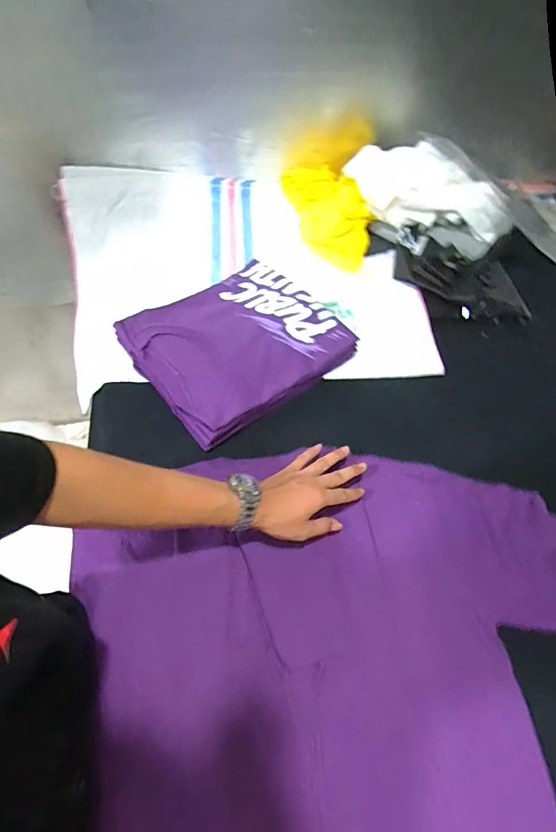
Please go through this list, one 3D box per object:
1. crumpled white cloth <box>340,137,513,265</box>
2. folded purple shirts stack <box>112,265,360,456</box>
[{"bbox_3d":[0.294,-0.434,0.892,0.337,0.147,0.161,24,60,13],"label":"crumpled white cloth"},{"bbox_3d":[-0.077,-0.129,0.776,0.328,0.059,0.281,-33,64,-21],"label":"folded purple shirts stack"}]

